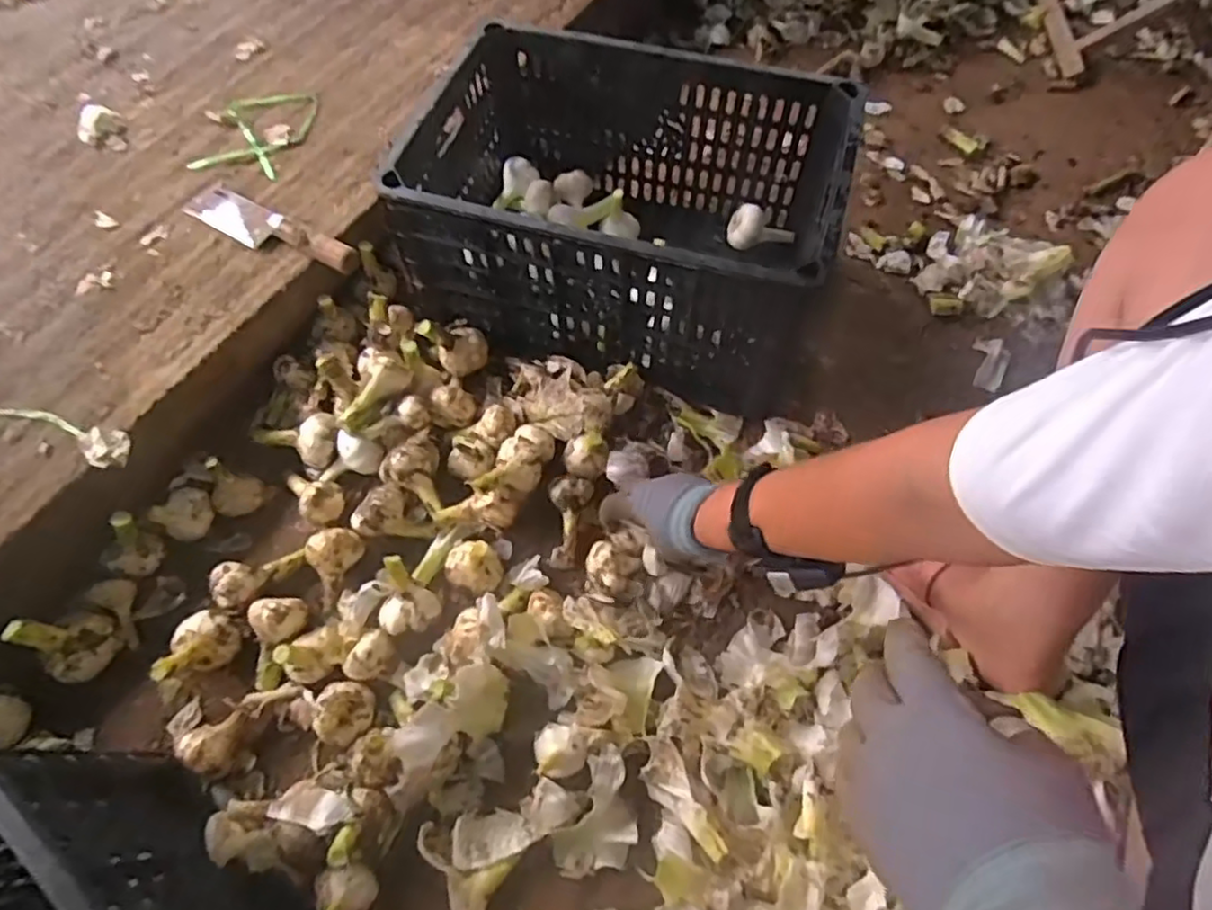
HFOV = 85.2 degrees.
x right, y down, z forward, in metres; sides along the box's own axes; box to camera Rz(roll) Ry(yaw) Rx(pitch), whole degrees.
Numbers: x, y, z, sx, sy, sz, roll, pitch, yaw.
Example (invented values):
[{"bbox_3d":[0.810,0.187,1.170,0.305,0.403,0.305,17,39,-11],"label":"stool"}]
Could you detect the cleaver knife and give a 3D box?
[{"bbox_3d":[-0.381,-0.257,0.741,0.247,0.039,0.055,29,66,12],"label":"cleaver knife"}]

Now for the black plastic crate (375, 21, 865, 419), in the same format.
[{"bbox_3d":[0.019,-0.274,0.753,0.441,0.228,0.297,17,64,5],"label":"black plastic crate"}]

